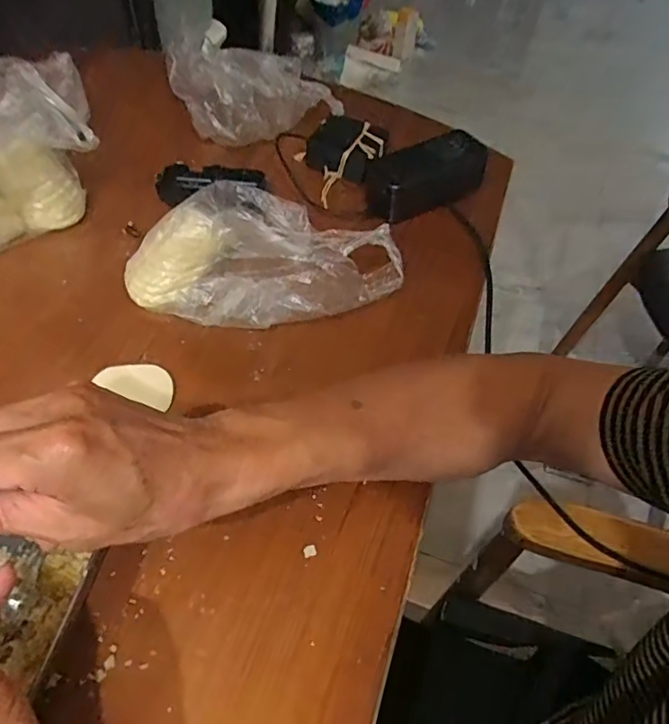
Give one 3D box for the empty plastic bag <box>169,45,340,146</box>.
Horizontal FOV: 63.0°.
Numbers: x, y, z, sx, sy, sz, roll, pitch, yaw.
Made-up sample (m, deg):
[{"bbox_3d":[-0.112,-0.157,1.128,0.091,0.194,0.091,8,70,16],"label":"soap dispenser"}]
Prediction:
[{"bbox_3d":[-0.090,-0.295,0.606,0.193,0.098,0.066,4,51,0],"label":"empty plastic bag"}]

